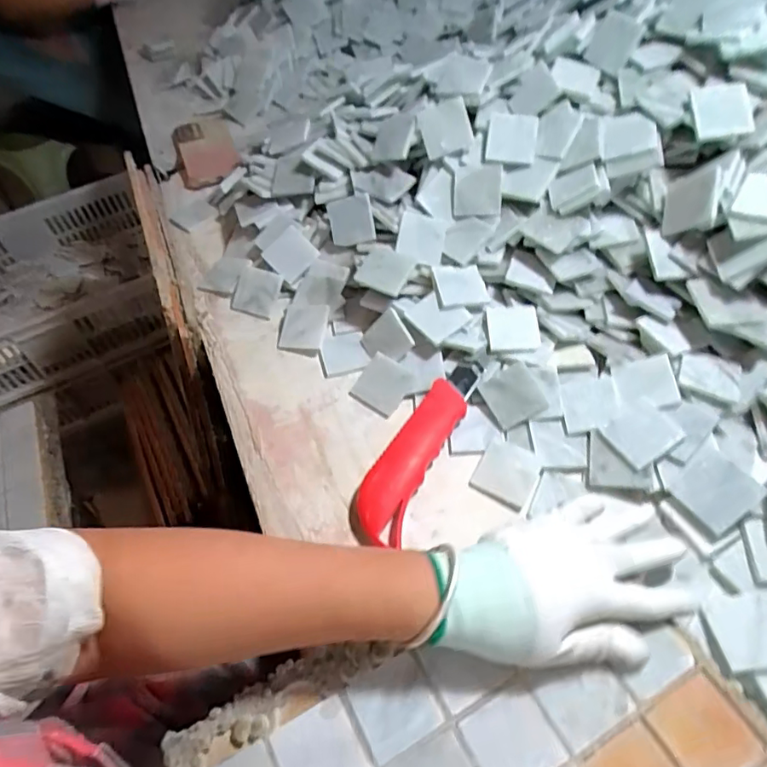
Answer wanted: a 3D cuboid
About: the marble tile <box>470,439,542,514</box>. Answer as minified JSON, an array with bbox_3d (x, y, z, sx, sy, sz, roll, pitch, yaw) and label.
[{"bbox_3d":[0.106,0.076,0.471,0.049,0.011,0.051,25,58,23],"label":"marble tile"}]

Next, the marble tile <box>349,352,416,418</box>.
[{"bbox_3d":[-0.001,0.001,0.536,0.048,0.005,0.051,33,81,22],"label":"marble tile"}]

